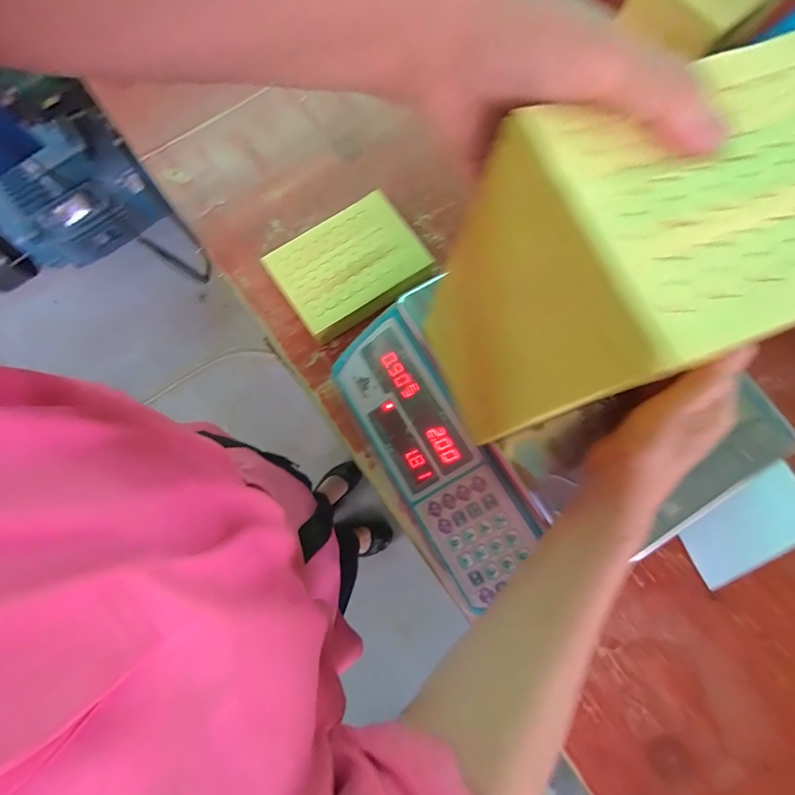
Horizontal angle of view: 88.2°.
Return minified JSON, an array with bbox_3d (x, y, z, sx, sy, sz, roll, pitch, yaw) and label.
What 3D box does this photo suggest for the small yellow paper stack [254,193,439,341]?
[{"bbox_3d":[-0.059,-0.154,0.485,0.165,0.036,0.132,-33,80,-6],"label":"small yellow paper stack"}]

